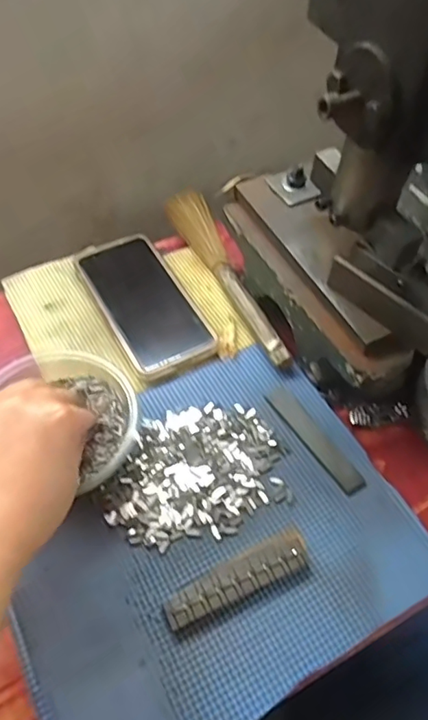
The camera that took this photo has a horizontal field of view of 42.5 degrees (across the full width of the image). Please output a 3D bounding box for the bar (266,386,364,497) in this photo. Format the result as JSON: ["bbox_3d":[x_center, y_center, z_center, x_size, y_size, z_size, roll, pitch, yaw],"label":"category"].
[{"bbox_3d":[0.077,0.059,0.423,0.019,0.004,0.100,-28,61,-22],"label":"bar"}]

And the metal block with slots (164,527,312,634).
[{"bbox_3d":[0.016,0.144,0.362,0.100,0.013,0.026,-22,59,-18],"label":"metal block with slots"}]

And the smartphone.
[{"bbox_3d":[-0.061,-0.055,0.490,0.077,0.009,0.155,-23,59,-19],"label":"smartphone"}]

